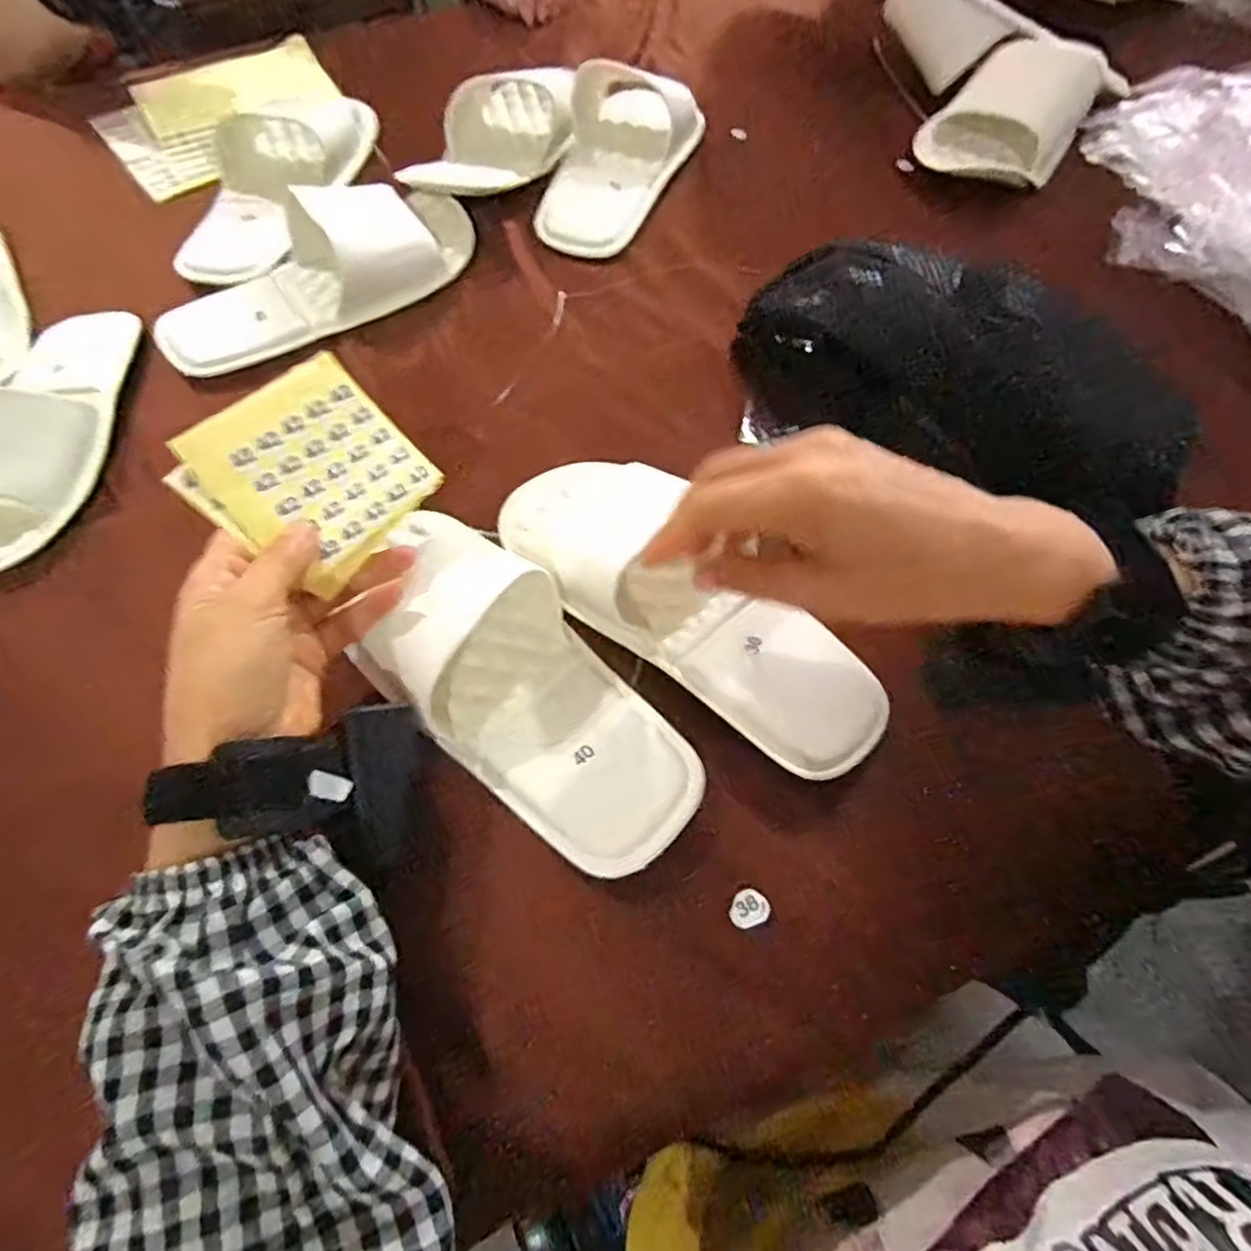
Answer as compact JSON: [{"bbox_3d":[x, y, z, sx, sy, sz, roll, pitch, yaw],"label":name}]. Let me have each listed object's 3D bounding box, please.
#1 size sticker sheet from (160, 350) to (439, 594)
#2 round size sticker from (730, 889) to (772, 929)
[{"bbox_3d":[-0.151,-0.074,0.318,0.091,0.013,0.093,47,69,-8],"label":"size sticker sheet"},{"bbox_3d":[0.056,0.127,0.298,0.018,0.004,0.015,-18,64,-8],"label":"round size sticker"}]

